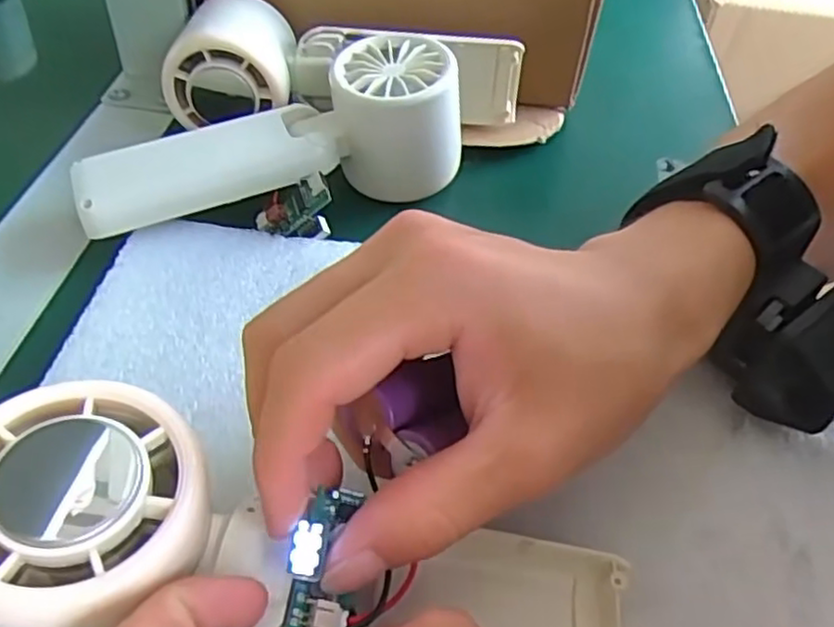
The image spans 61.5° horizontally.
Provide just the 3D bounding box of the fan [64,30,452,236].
[{"bbox_3d":[-0.060,-0.071,0.294,0.159,0.047,0.050,-19,50,-18],"label":"fan"}]

